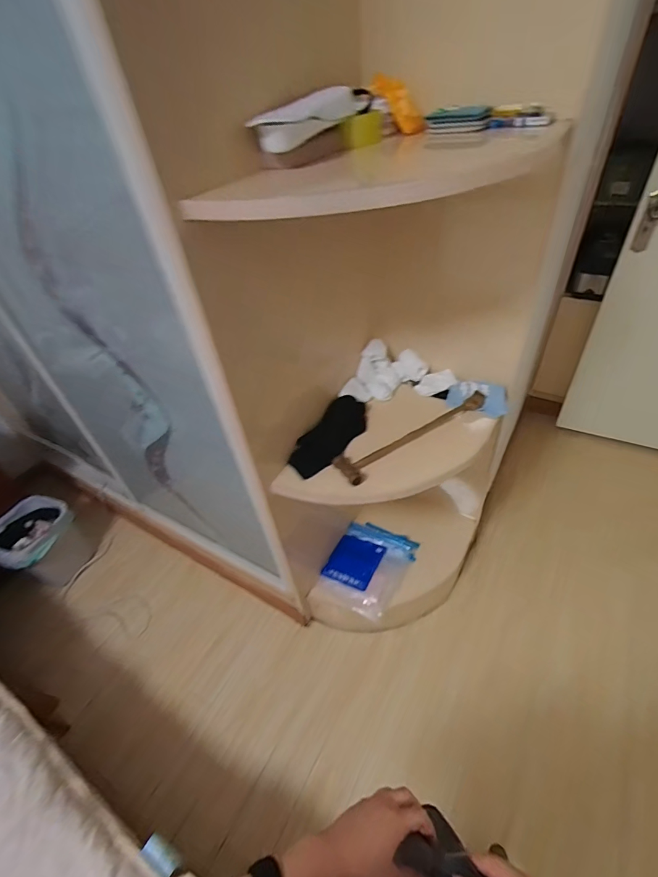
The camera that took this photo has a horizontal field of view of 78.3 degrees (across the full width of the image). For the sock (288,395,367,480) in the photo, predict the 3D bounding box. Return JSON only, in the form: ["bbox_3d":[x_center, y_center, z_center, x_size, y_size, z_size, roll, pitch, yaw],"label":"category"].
[{"bbox_3d":[0.011,-0.020,1.027,0.100,0.050,0.285,26,53,30],"label":"sock"}]

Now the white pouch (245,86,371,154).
[{"bbox_3d":[-0.024,-0.523,0.655,0.061,0.054,0.275,19,50,25],"label":"white pouch"}]

